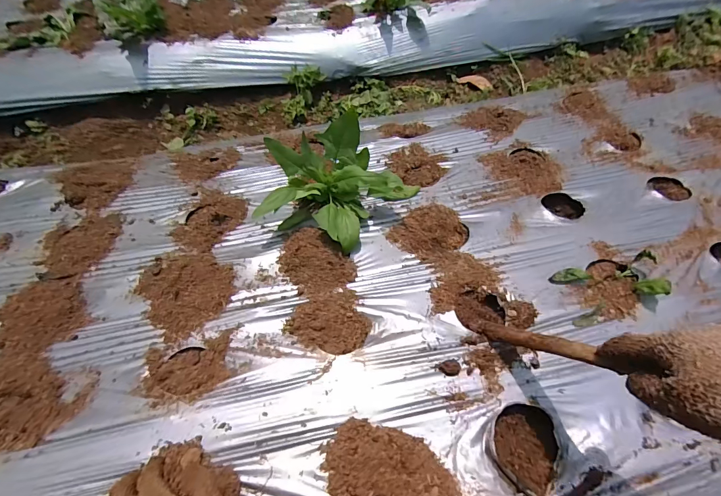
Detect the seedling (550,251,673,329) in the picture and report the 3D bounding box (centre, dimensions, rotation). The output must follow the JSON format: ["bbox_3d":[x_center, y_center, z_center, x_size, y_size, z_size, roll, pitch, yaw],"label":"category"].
[{"bbox_3d":[0.376,0.055,0.539,0.149,0.046,0.090,-8,53,-5],"label":"seedling"}]

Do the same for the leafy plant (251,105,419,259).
[{"bbox_3d":[-0.036,-0.107,0.622,0.211,0.139,0.199,18,56,14],"label":"leafy plant"}]

